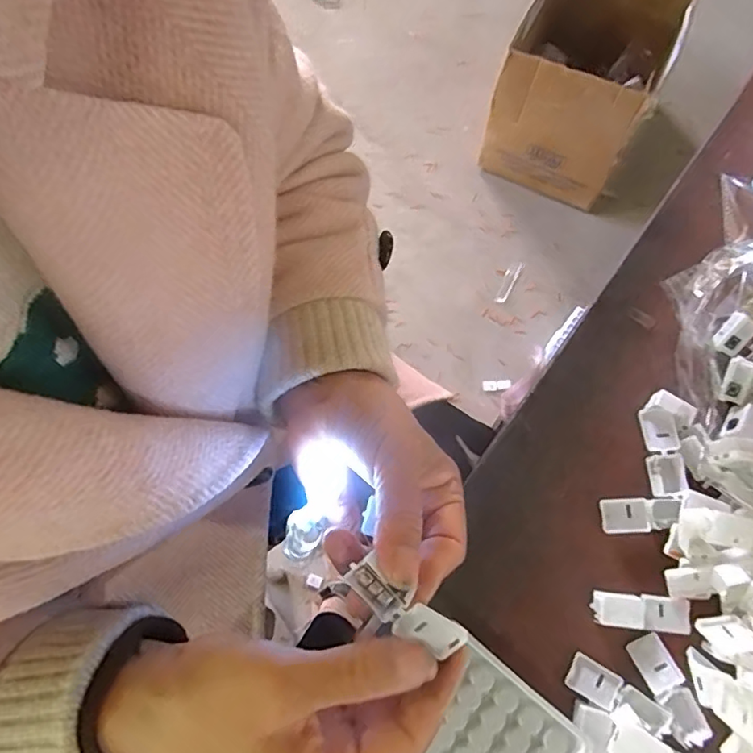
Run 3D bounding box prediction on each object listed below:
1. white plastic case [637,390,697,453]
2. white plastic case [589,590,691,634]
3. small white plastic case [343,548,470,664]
[{"bbox_3d":[0.182,0.030,0.341,0.027,0.014,0.034,33,78,11],"label":"white plastic case"},{"bbox_3d":[0.156,0.138,0.316,0.055,0.007,0.019,5,75,4],"label":"white plastic case"},{"bbox_3d":[0.012,0.098,0.227,0.055,0.011,0.018,35,77,1],"label":"small white plastic case"}]

